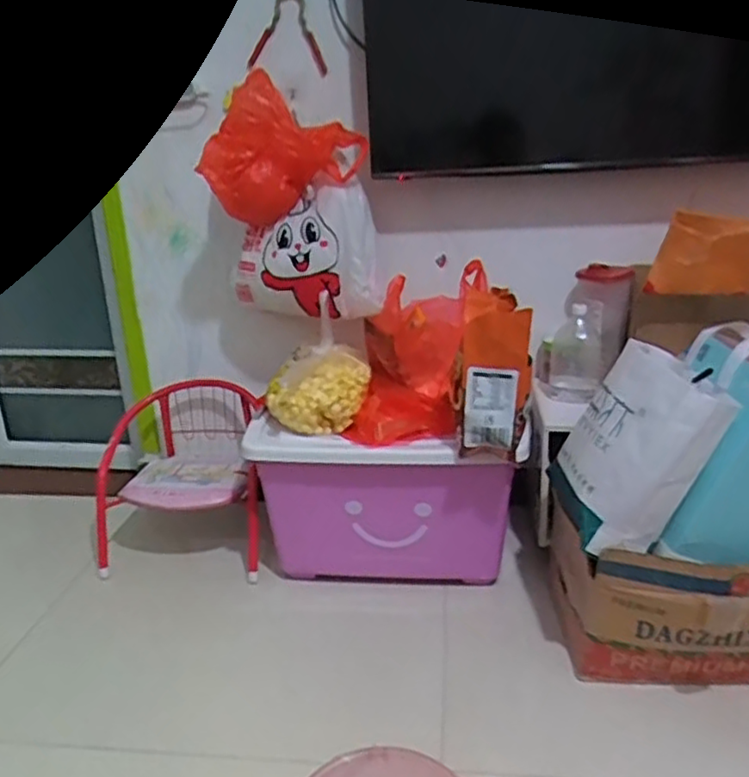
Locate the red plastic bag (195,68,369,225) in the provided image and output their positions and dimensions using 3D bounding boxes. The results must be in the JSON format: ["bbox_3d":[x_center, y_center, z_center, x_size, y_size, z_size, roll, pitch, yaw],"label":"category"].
[{"bbox_3d":[-0.186,-0.480,1.360,0.263,0.268,0.203,5,21,20],"label":"red plastic bag"}]

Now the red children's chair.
[{"bbox_3d":[-0.450,0.187,1.600,0.403,0.303,0.408,-2,19,0],"label":"red children's chair"}]

